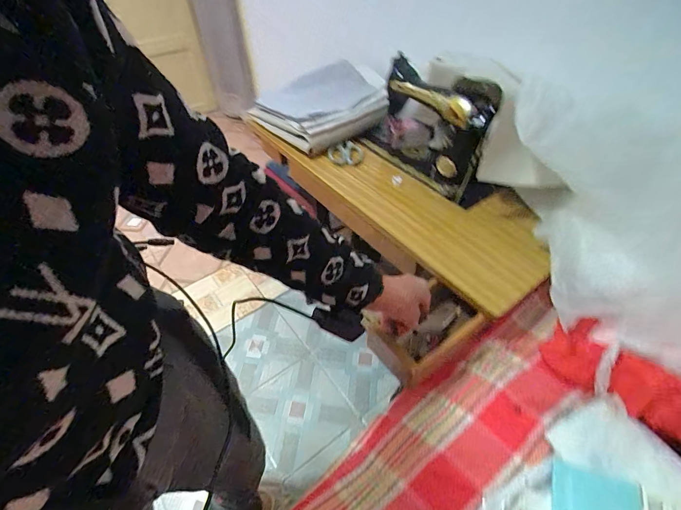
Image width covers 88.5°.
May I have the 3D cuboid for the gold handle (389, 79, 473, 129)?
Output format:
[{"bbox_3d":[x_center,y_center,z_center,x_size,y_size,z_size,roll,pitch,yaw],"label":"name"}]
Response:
[{"bbox_3d":[0.189,-0.345,0.760,0.021,0.061,0.240,-28,51,-22],"label":"gold handle"}]

